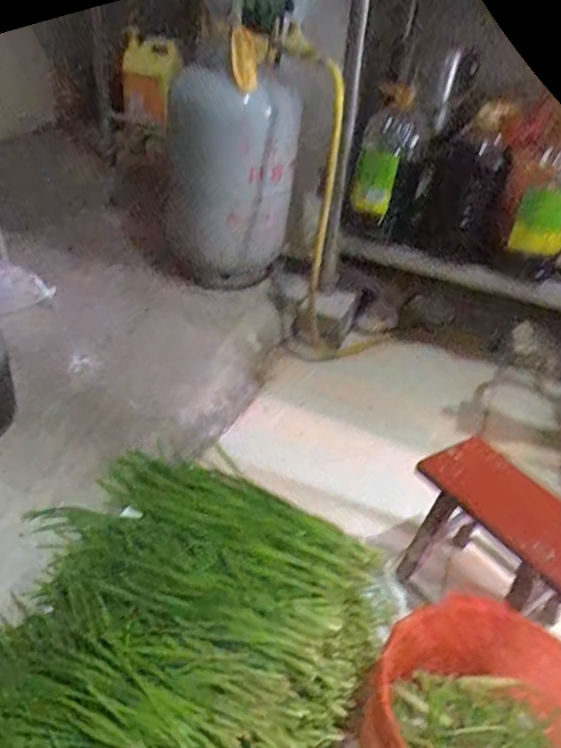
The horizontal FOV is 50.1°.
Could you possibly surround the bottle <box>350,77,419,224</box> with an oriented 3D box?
[{"bbox_3d":[0.242,-0.504,1.418,0.115,0.287,0.083,23,39,22],"label":"bottle"}]

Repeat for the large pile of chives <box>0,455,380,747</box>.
[{"bbox_3d":[-0.155,0.361,0.835,0.524,0.145,0.642,18,37,16],"label":"large pile of chives"}]

